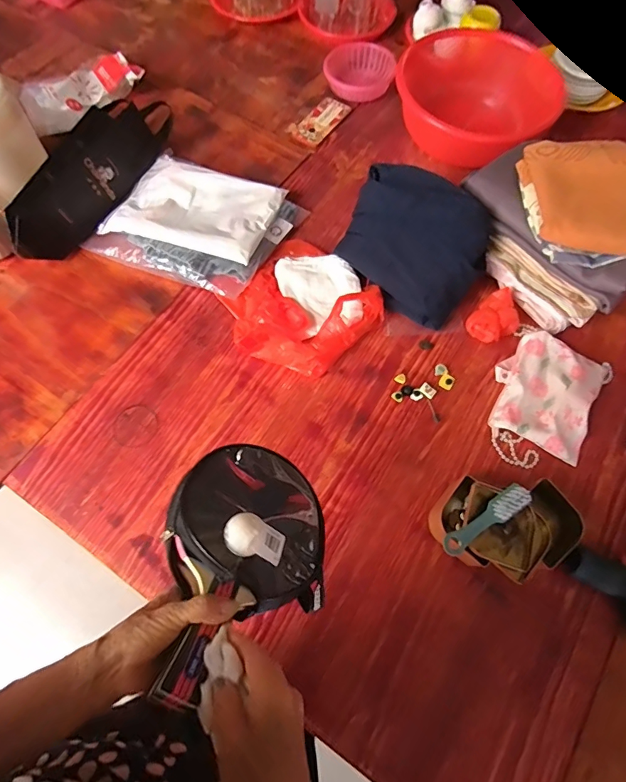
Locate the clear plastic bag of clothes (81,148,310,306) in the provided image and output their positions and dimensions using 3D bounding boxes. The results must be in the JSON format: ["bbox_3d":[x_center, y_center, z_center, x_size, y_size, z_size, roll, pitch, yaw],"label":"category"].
[{"bbox_3d":[-0.238,-0.340,0.862,0.356,0.050,0.285,25,67,11],"label":"clear plastic bag of clothes"}]

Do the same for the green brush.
[{"bbox_3d":[0.242,0.178,0.609,0.146,0.018,0.032,-31,72,-12],"label":"green brush"}]

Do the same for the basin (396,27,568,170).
[{"bbox_3d":[0.360,-0.685,1.012,0.358,0.120,0.358,0,70,-1],"label":"basin"}]

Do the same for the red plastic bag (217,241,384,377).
[{"bbox_3d":[-0.031,-0.156,0.794,0.258,0.059,0.248,-41,76,-15],"label":"red plastic bag"}]

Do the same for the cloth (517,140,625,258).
[{"bbox_3d":[0.493,-0.332,0.721,0.246,0.063,0.231,5,68,1],"label":"cloth"}]

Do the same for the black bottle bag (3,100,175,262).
[{"bbox_3d":[-0.433,-0.421,0.869,0.125,0.120,0.415,21,71,7],"label":"black bottle bag"}]

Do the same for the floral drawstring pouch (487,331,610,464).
[{"bbox_3d":[0.397,0.016,0.748,0.171,0.040,0.245,28,72,9],"label":"floral drawstring pouch"}]

